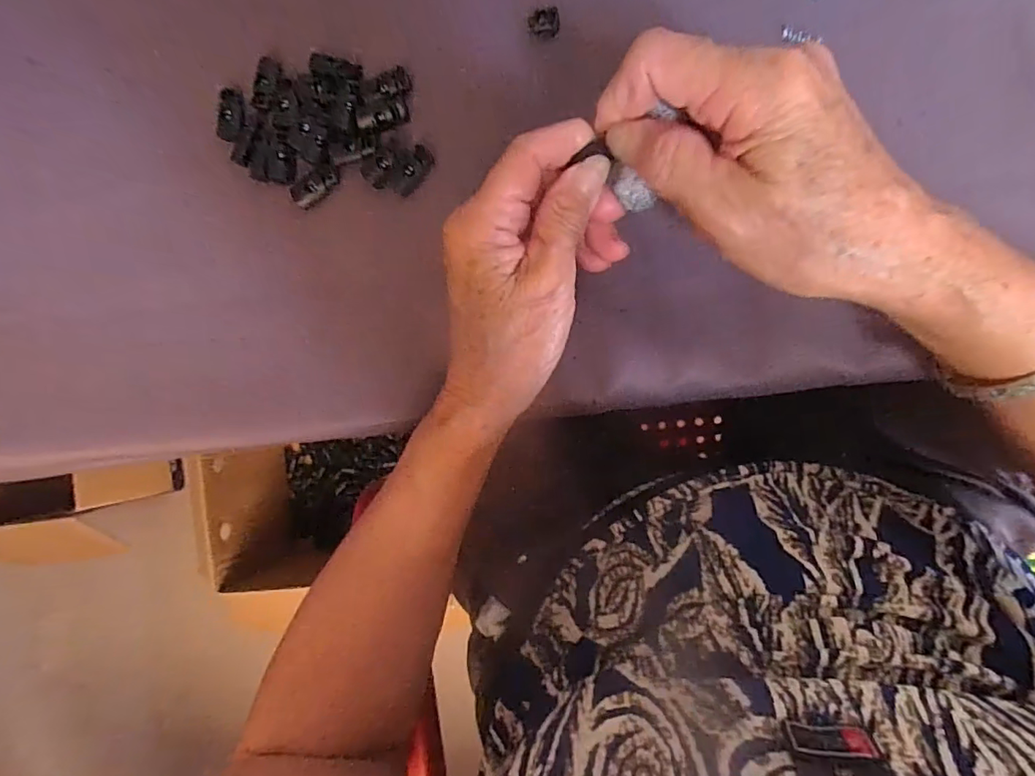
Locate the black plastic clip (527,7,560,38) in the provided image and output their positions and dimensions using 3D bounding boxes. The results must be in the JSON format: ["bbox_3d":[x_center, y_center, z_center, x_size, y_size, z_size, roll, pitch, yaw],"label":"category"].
[{"bbox_3d":[0.014,-0.193,0.279,0.016,0.006,0.013,7,91,10],"label":"black plastic clip"}]

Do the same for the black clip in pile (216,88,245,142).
[{"bbox_3d":[-0.168,-0.160,0.311,0.018,0.005,0.028,8,91,10],"label":"black clip in pile"}]

